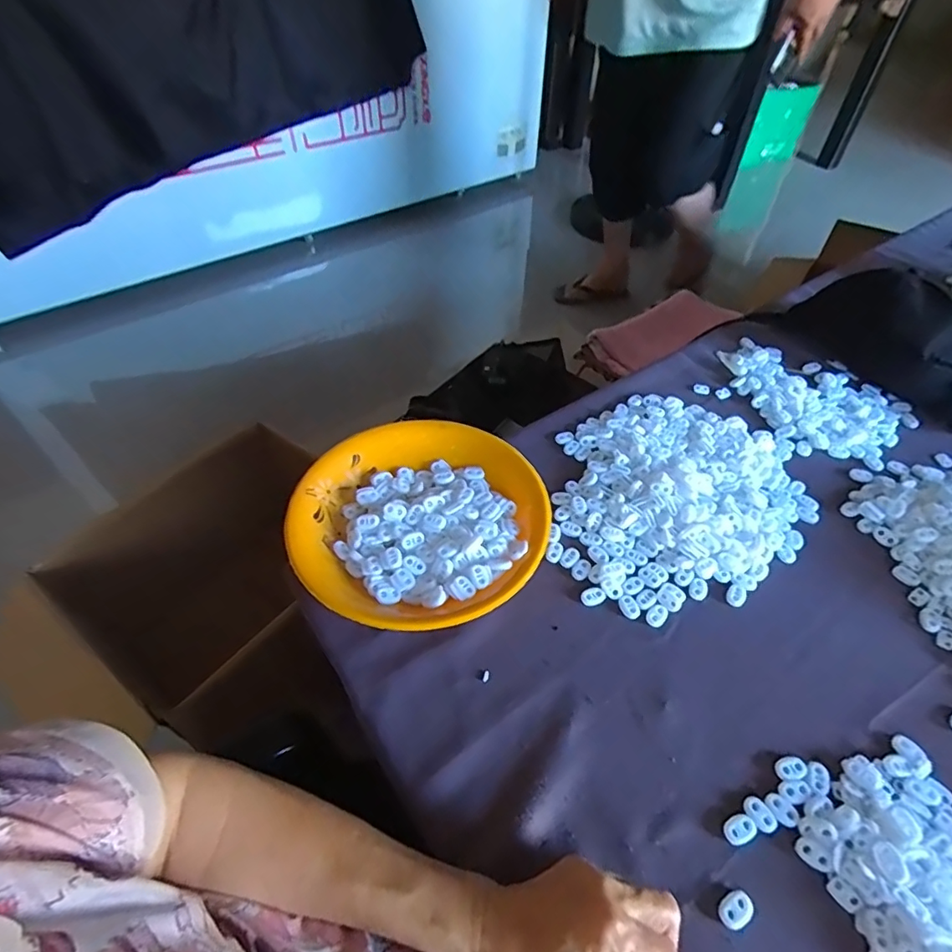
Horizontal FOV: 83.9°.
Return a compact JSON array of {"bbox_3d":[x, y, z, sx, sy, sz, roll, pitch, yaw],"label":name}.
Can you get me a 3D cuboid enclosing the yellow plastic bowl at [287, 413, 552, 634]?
[{"bbox_3d":[-0.057,0.039,0.518,0.230,0.042,0.244,1,49,-1],"label":"yellow plastic bowl"}]

